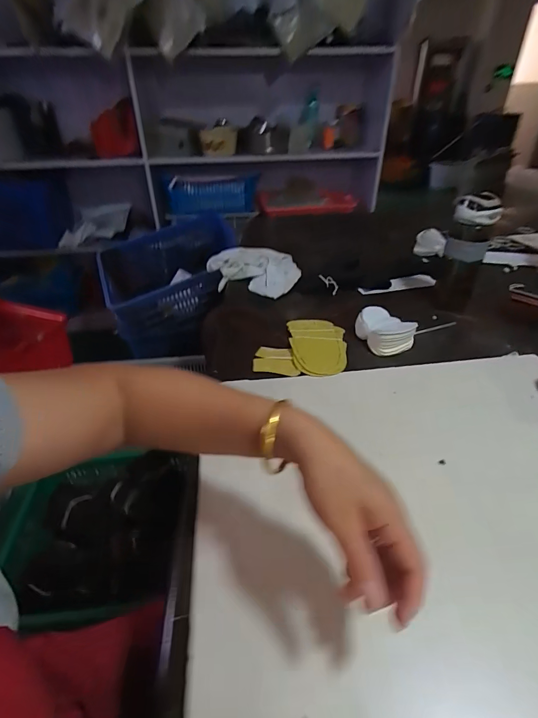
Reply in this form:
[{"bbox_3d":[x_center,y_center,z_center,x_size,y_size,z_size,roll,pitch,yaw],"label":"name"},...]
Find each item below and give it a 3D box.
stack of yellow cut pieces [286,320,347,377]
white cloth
[{"bbox_3d":[0.091,-0.024,0.663,0.101,0.017,0.158,-2,35,-2],"label":"stack of yellow cut pieces"},{"bbox_3d":[-0.037,-0.230,0.941,0.228,0.038,0.284,-8,36,-9],"label":"white cloth"}]

